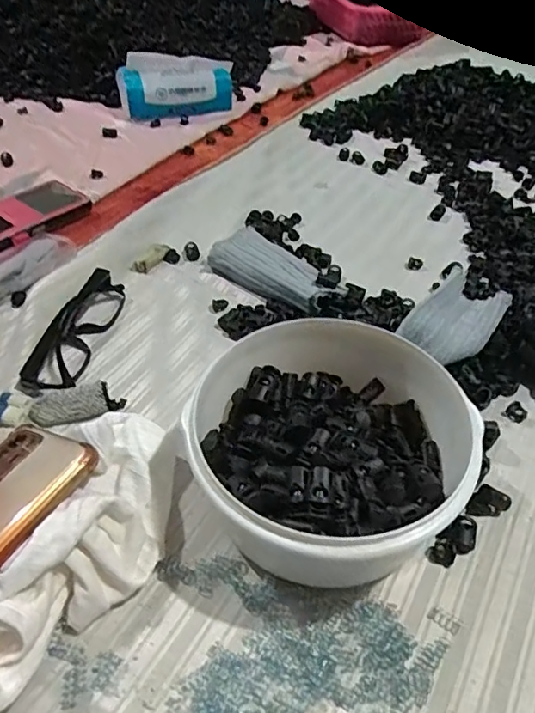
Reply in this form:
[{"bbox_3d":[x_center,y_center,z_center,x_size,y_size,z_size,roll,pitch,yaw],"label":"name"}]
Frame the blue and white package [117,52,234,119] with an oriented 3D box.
[{"bbox_3d":[-0.136,-0.404,0.806,0.163,0.083,0.048,-4,45,-3],"label":"blue and white package"}]

